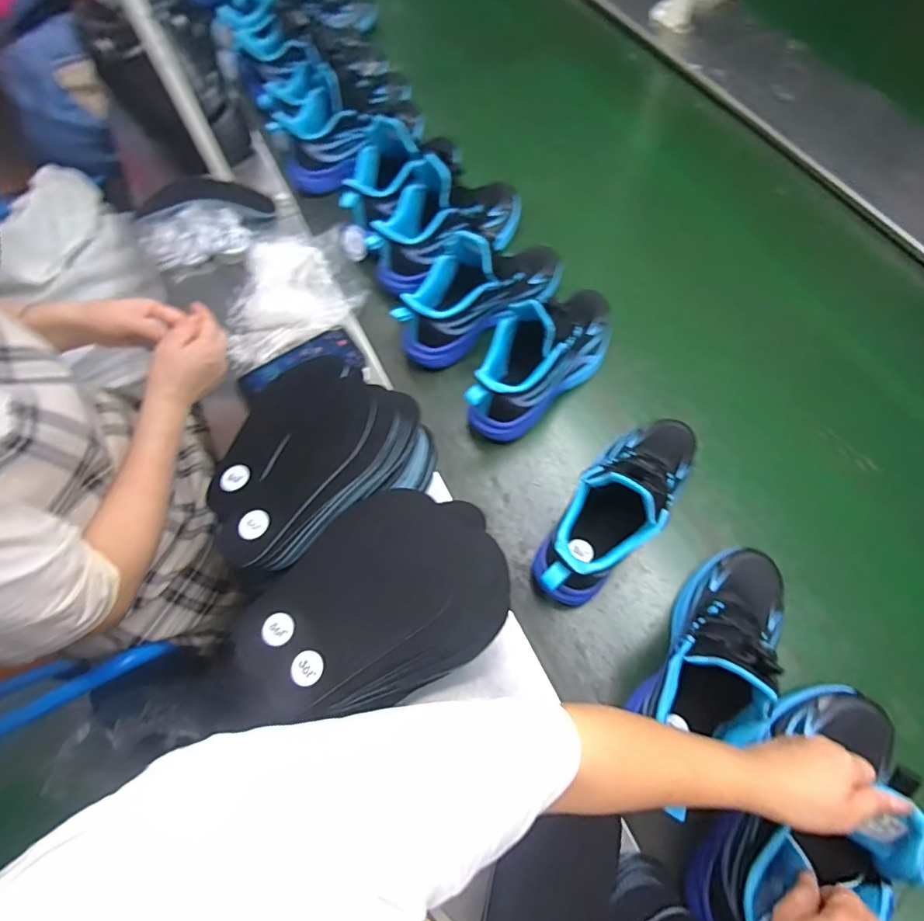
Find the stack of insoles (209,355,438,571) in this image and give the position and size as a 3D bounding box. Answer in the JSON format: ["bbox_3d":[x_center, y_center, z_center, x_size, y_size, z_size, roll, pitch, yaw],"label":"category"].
[{"bbox_3d":[-0.165,-0.004,0.565,0.226,0.110,0.187,-40,69,-14],"label":"stack of insoles"}]

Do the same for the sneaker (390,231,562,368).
[{"bbox_3d":[0.026,-0.241,0.671,0.261,0.128,0.093,-33,68,-12],"label":"sneaker"}]

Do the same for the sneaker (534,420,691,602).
[{"bbox_3d":[0.177,0.043,0.547,0.093,0.136,0.266,33,71,17],"label":"sneaker"}]

